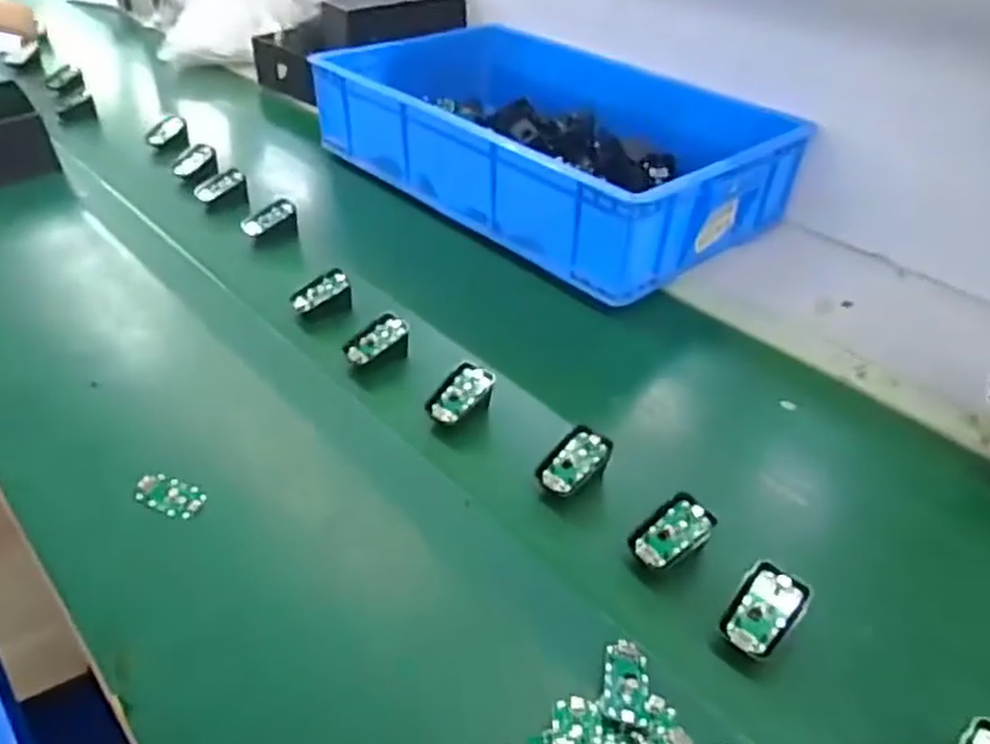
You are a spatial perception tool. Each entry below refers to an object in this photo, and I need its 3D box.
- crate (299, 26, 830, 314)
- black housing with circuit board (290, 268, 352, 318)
[{"bbox_3d":[0.094,-0.358,1.104,0.448,0.131,0.625,-29,49,-32],"label":"crate"},{"bbox_3d":[-0.199,-0.085,0.855,0.064,0.049,0.031,-18,44,-23],"label":"black housing with circuit board"}]

